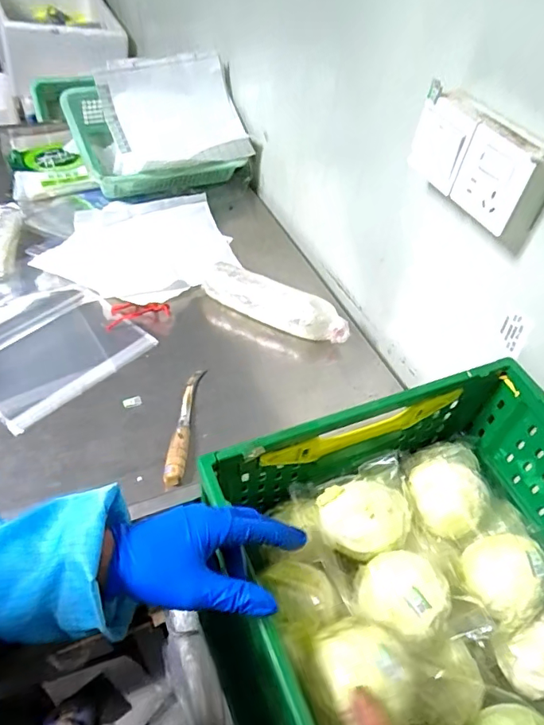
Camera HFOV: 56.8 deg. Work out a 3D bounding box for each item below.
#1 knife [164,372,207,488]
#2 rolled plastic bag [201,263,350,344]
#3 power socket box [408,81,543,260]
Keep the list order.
[{"bbox_3d":[-0.121,0.082,0.697,0.025,0.028,0.197,5,48,-2],"label":"knife"},{"bbox_3d":[0.003,-0.091,0.835,0.259,0.067,0.057,24,50,14],"label":"rolled plastic bag"},{"bbox_3d":[0.225,-0.221,0.568,0.042,0.104,0.175,-20,53,-23],"label":"power socket box"}]

